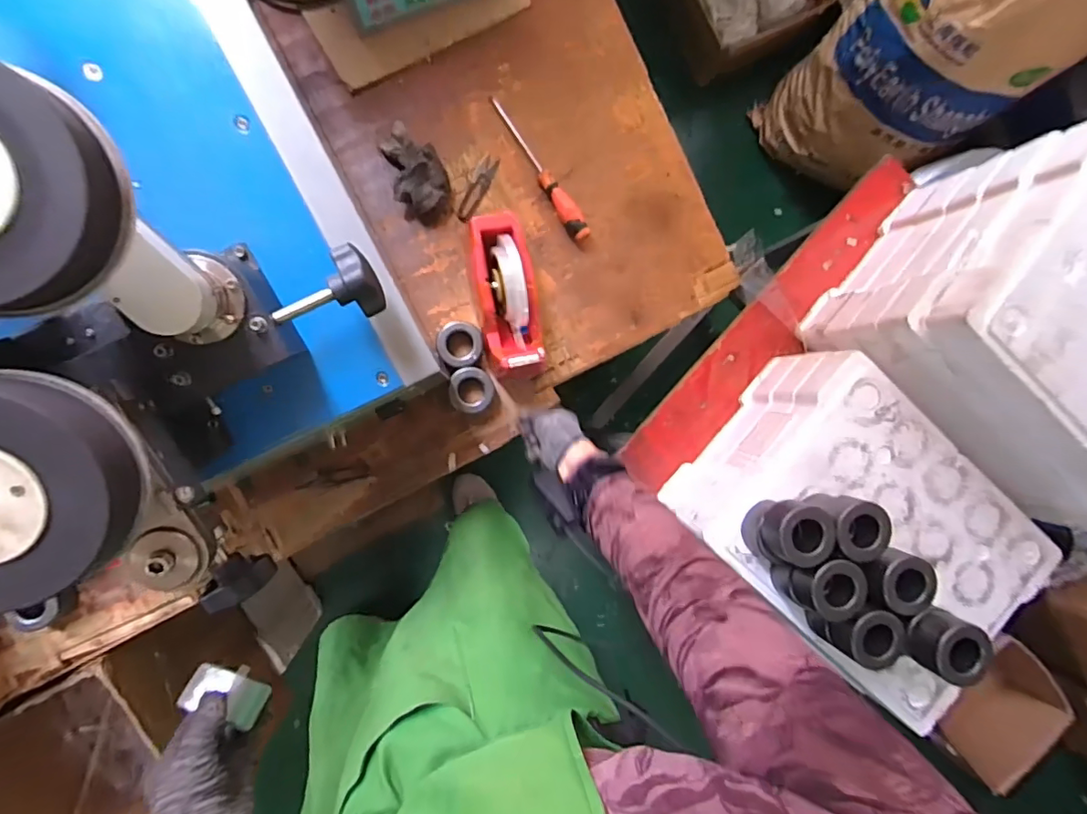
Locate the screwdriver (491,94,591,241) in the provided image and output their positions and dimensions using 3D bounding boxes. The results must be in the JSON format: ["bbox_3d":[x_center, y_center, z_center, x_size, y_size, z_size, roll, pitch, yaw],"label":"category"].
[{"bbox_3d":[-0.004,-0.328,0.734,0.026,0.027,0.223,-33,97,-6],"label":"screwdriver"}]

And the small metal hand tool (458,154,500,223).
[{"bbox_3d":[-0.090,-0.299,0.738,0.023,0.005,0.095,27,88,-9],"label":"small metal hand tool"}]

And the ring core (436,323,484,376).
[{"bbox_3d":[-0.113,-0.083,0.725,0.064,0.040,0.064,0,93,-9],"label":"ring core"}]

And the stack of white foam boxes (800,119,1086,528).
[{"bbox_3d":[0.608,-0.071,0.676,0.388,0.237,0.301,41,86,-8],"label":"stack of white foam boxes"}]

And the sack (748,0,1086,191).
[{"bbox_3d":[0.822,-0.769,1.124,0.400,0.611,0.397,-36,97,-6],"label":"sack"}]

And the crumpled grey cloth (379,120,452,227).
[{"bbox_3d":[-0.164,-0.305,0.703,0.077,0.066,0.120,-15,95,-8],"label":"crumpled grey cloth"}]

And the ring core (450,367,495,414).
[{"bbox_3d":[-0.096,-0.023,0.731,0.058,0.031,0.060,0,93,-9],"label":"ring core"}]

